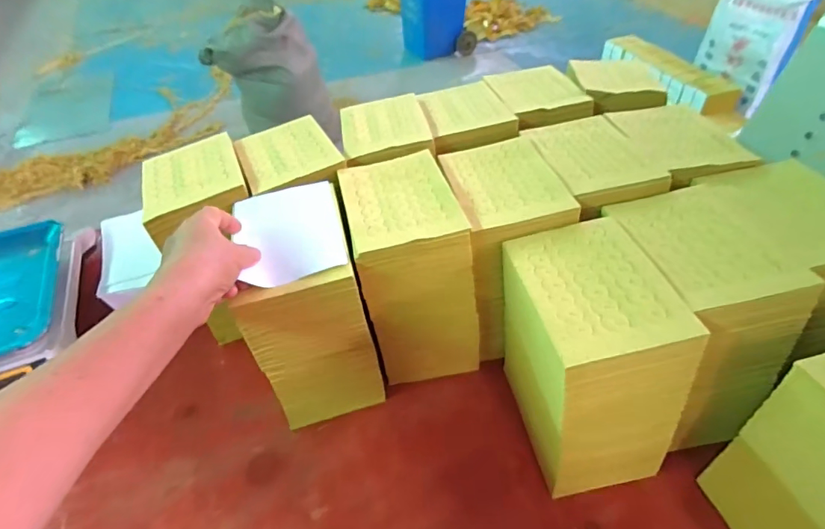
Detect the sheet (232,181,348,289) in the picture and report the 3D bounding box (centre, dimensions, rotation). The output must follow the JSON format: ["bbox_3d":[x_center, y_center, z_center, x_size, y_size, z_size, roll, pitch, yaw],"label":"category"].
[{"bbox_3d":[-0.130,-0.037,0.480,0.103,0.004,0.150,-17,46,-7],"label":"sheet"}]

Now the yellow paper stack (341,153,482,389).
[{"bbox_3d":[-0.005,0.010,0.561,0.124,0.212,0.183,-11,46,-8],"label":"yellow paper stack"}]

